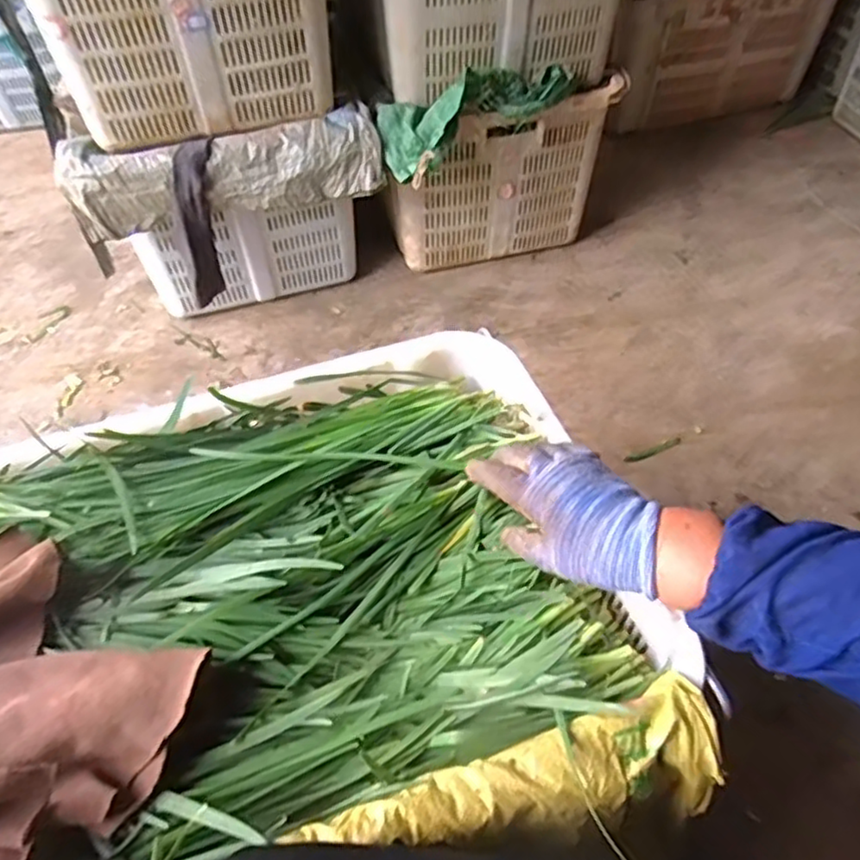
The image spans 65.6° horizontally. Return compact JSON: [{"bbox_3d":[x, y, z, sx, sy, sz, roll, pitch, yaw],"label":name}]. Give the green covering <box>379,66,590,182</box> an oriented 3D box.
[{"bbox_3d":[0.084,-0.551,1.142,0.357,0.112,0.128,-22,53,-17],"label":"green covering"}]

